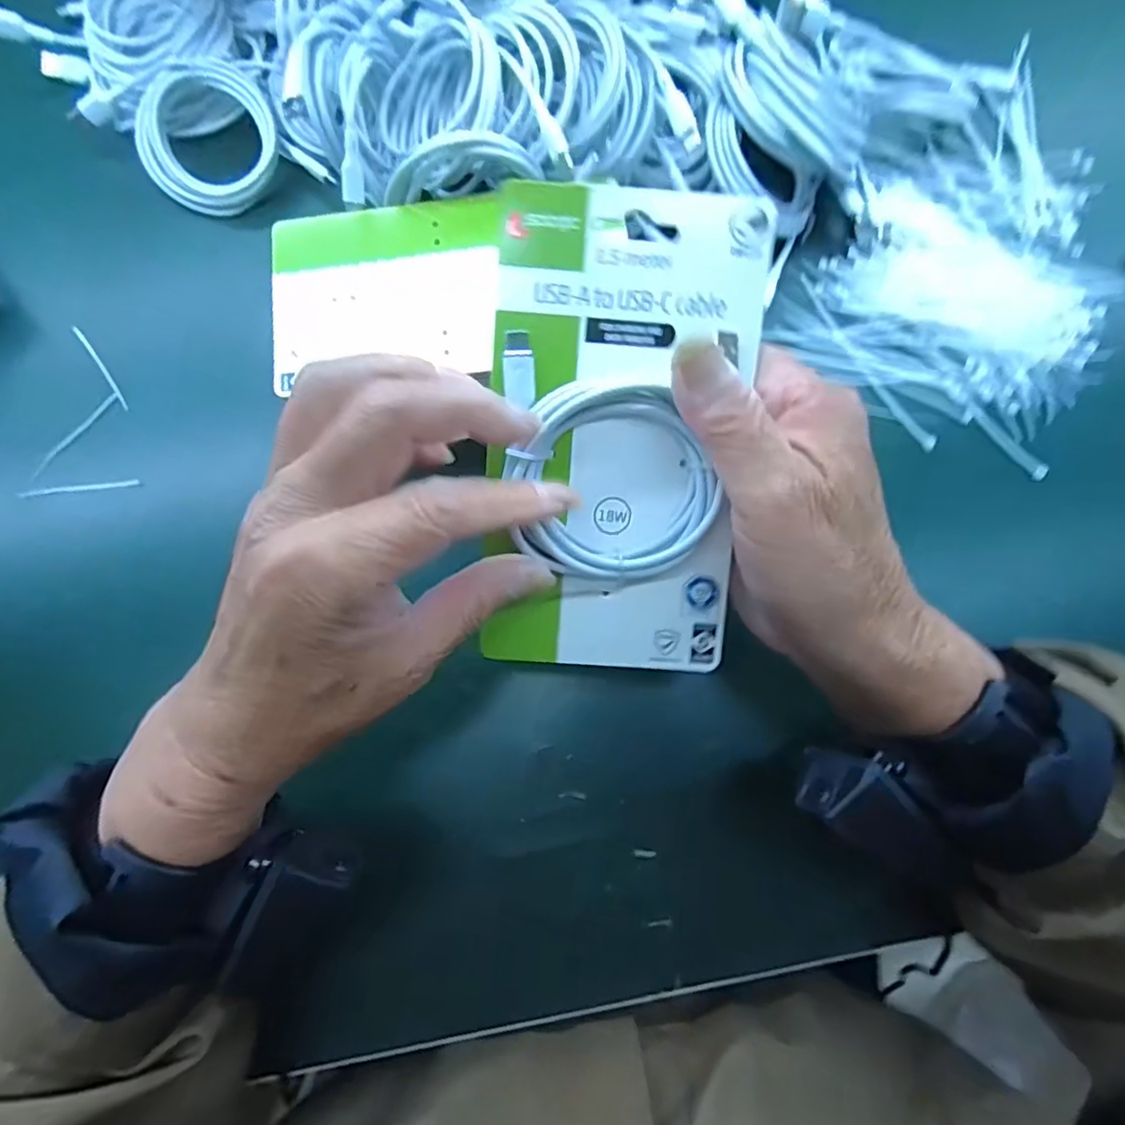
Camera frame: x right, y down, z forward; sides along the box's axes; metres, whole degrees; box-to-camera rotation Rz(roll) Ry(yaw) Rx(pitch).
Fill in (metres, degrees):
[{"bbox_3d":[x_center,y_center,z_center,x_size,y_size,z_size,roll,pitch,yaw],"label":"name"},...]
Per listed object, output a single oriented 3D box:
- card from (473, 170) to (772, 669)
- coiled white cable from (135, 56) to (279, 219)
[{"bbox_3d":[0.023,-0.044,0.226,0.099,0.016,0.177,0,101,1],"label":"card"},{"bbox_3d":[-0.214,-0.257,0.359,0.080,0.018,0.081,-26,103,4],"label":"coiled white cable"}]

